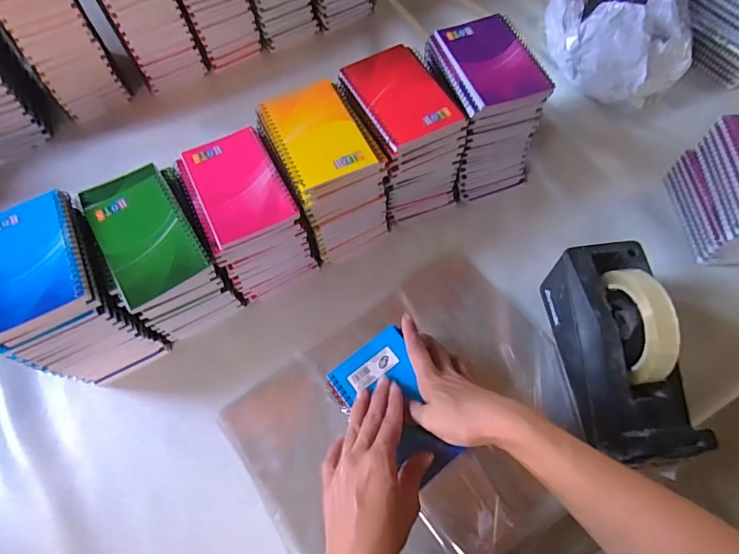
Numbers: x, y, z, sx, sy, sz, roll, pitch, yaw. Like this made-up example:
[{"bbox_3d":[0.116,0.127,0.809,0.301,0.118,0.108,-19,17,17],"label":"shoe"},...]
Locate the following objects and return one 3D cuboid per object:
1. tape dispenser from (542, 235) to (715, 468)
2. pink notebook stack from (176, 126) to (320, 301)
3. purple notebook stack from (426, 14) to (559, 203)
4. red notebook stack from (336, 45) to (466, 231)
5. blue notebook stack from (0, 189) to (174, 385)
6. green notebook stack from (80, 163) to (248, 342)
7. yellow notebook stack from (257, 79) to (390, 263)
[{"bbox_3d":[0.240,0.068,0.427,0.077,0.132,0.199,-6,65,-2],"label":"tape dispenser"},{"bbox_3d":[-0.134,-0.067,0.504,0.088,0.122,0.132,-26,68,-10],"label":"pink notebook stack"},{"bbox_3d":[0.133,-0.199,0.544,0.092,0.148,0.139,-17,66,-6],"label":"purple notebook stack"},{"bbox_3d":[0.037,-0.163,0.533,0.103,0.143,0.133,-22,67,-9],"label":"red notebook stack"},{"bbox_3d":[-0.305,0.021,0.455,0.100,0.144,0.146,-31,69,-12],"label":"blue notebook stack"},{"bbox_3d":[-0.217,-0.023,0.485,0.090,0.126,0.147,-28,68,-11],"label":"green notebook stack"},{"bbox_3d":[-0.051,-0.117,0.513,0.095,0.139,0.138,-26,68,-10],"label":"yellow notebook stack"}]

